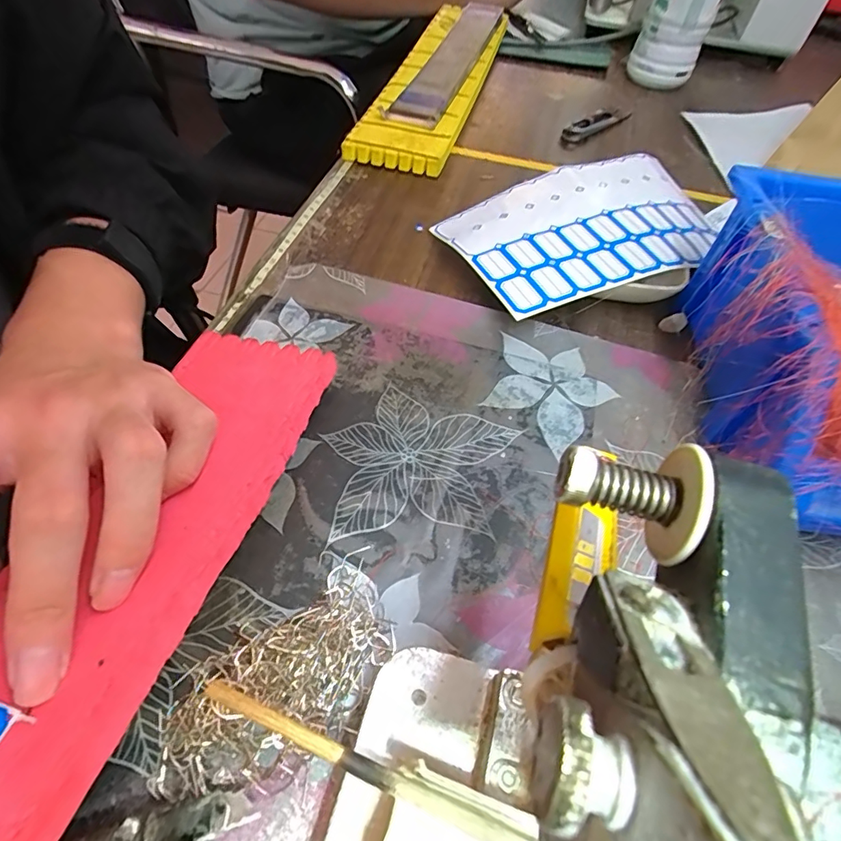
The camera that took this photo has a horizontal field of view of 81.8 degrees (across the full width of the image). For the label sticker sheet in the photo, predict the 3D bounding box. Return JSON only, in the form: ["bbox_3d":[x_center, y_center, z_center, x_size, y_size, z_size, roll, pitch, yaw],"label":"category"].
[{"bbox_3d":[0.121,-0.125,0.323,0.202,0.031,0.116,-17,57,-16],"label":"label sticker sheet"}]

